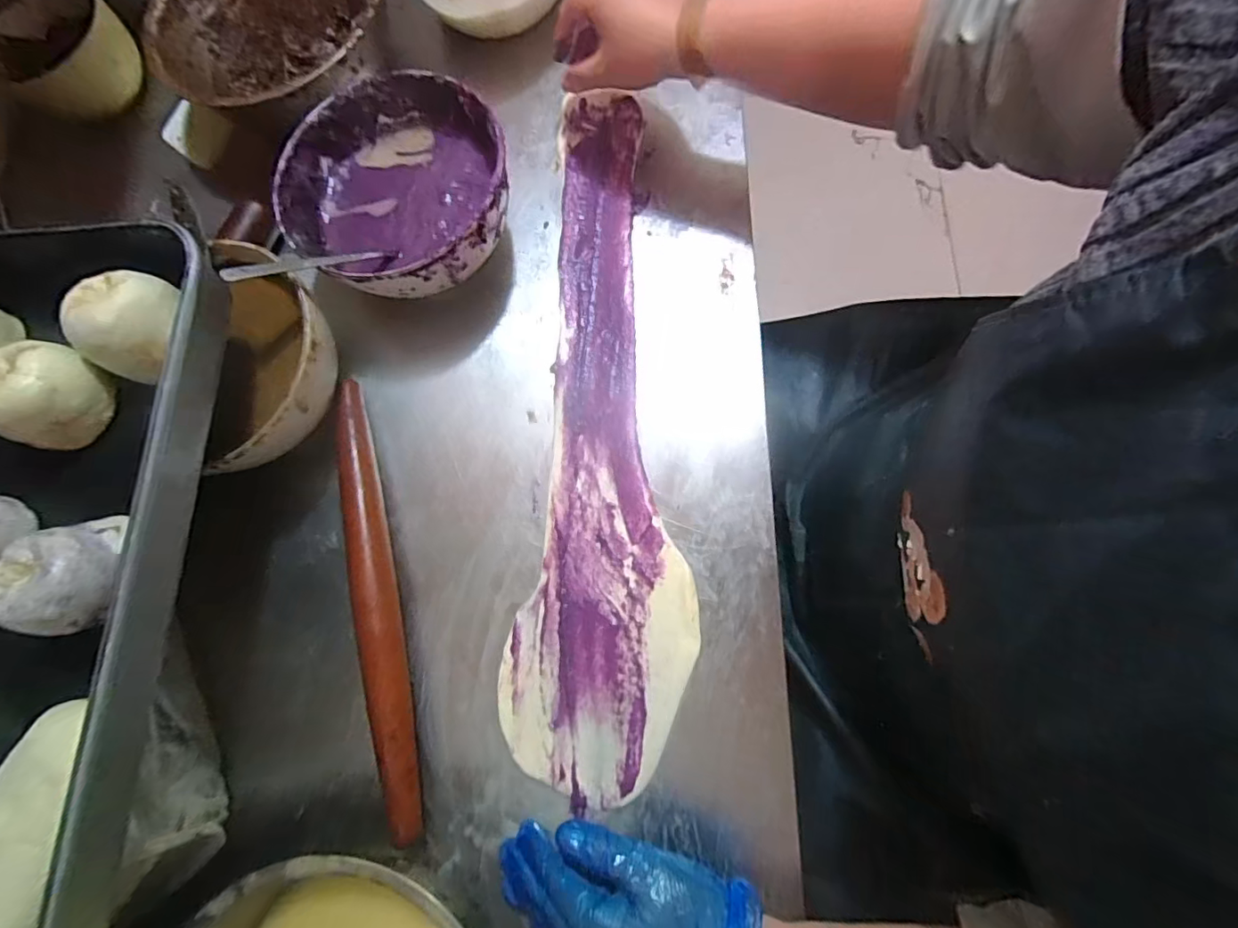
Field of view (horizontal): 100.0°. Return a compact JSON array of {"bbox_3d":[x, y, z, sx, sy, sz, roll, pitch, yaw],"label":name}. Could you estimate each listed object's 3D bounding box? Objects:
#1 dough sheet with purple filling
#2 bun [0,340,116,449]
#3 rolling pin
[{"bbox_3d":[-0.002,-0.048,0.416,0.131,0.007,0.561,3,78,7],"label":"dough sheet with purple filling"},{"bbox_3d":[-0.360,-0.043,0.328,0.061,0.049,0.061,-1,78,7],"label":"bun"},{"bbox_3d":[-0.182,0.094,0.387,0.030,0.030,0.341,-16,76,3],"label":"rolling pin"}]

